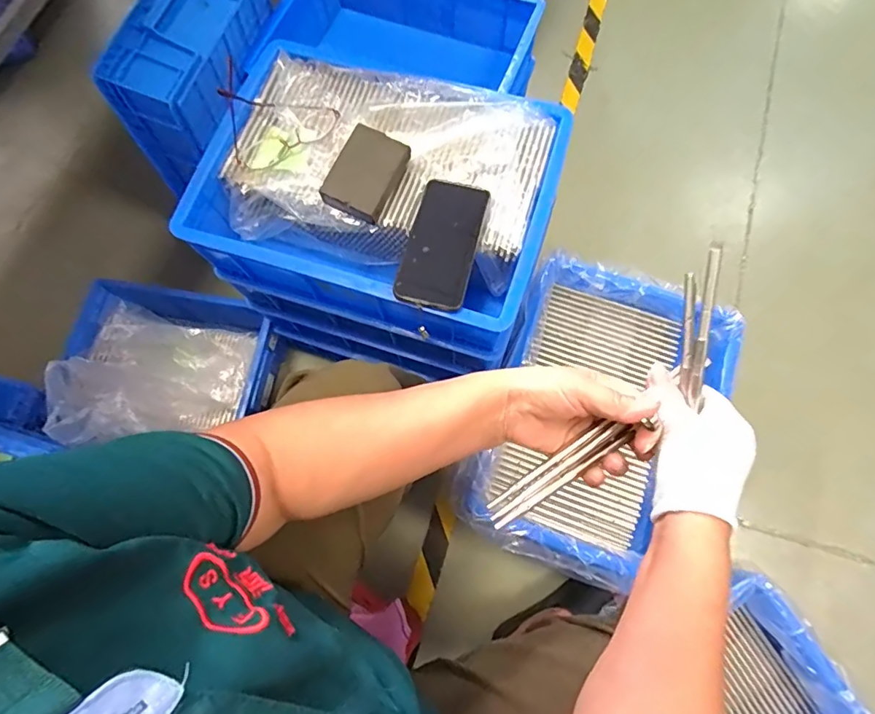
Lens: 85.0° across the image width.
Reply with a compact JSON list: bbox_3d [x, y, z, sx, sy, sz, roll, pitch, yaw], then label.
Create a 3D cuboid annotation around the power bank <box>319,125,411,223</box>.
[{"bbox_3d":[-0.084,-0.218,0.567,0.071,0.029,0.109,25,76,9],"label":"power bank"}]

